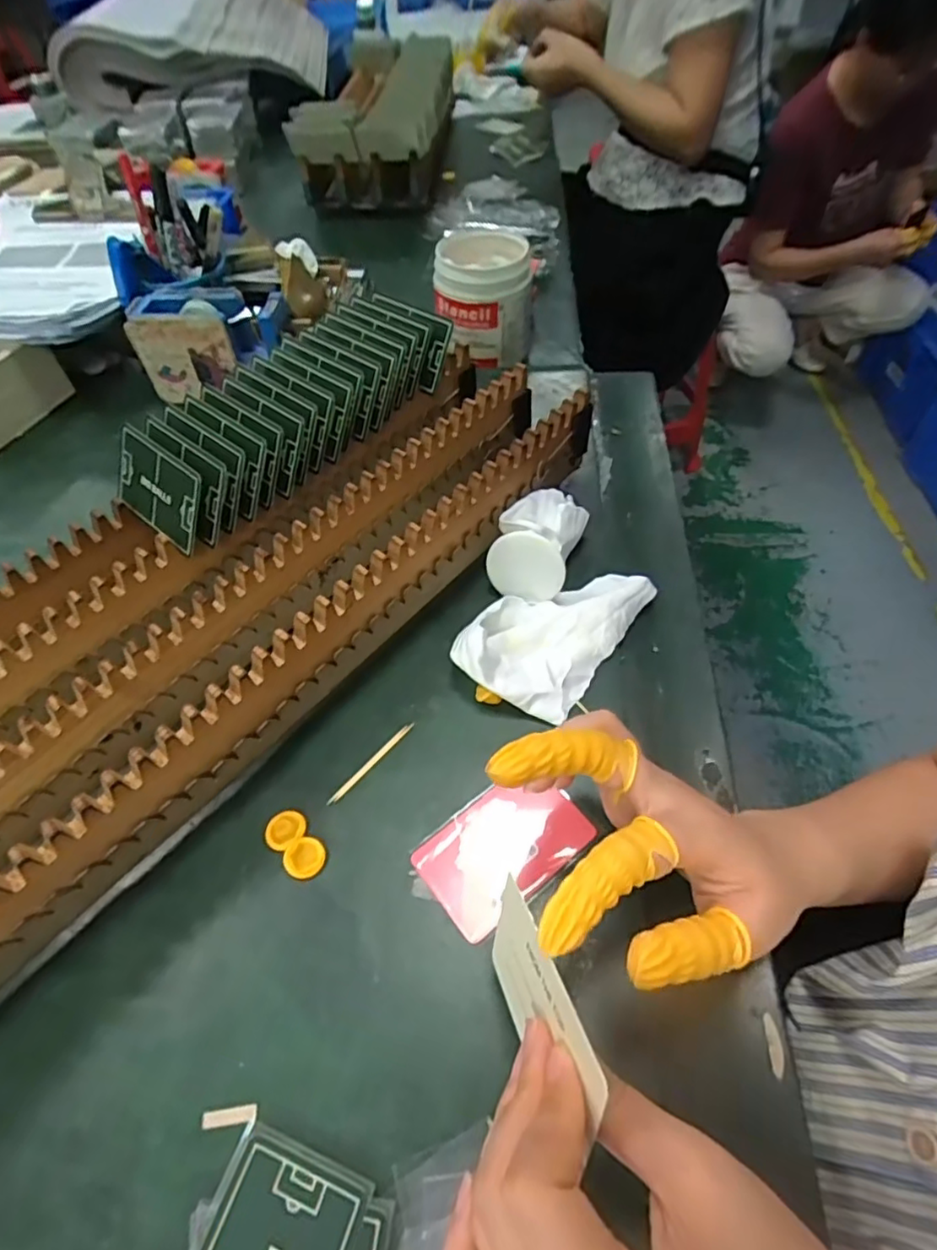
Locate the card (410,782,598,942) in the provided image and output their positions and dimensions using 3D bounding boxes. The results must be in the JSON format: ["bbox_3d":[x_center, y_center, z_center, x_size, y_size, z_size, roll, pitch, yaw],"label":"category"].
[{"bbox_3d":[0.019,0.115,0.318,0.087,0.004,0.055,-34,59,-21],"label":"card"}]

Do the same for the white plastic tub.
[{"bbox_3d":[0.015,-0.323,0.597,0.093,0.093,0.077,-5,53,-1],"label":"white plastic tub"}]

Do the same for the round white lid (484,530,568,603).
[{"bbox_3d":[0.037,-0.040,0.397,0.051,0.046,0.007,11,33,15],"label":"round white lid"}]

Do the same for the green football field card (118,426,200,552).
[{"bbox_3d":[-0.189,-0.083,0.365,0.080,0.051,0.005,33,31,23],"label":"green football field card"}]

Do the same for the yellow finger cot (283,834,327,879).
[{"bbox_3d":[-0.086,0.122,0.317,0.020,0.005,0.021,-38,60,-22],"label":"yellow finger cot"}]

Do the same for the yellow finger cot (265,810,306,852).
[{"bbox_3d":[-0.099,0.110,0.327,0.021,0.005,0.021,-37,60,-22],"label":"yellow finger cot"}]

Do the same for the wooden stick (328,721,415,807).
[{"bbox_3d":[-0.055,0.079,0.350,0.005,0.004,0.065,34,62,25],"label":"wooden stick"}]

